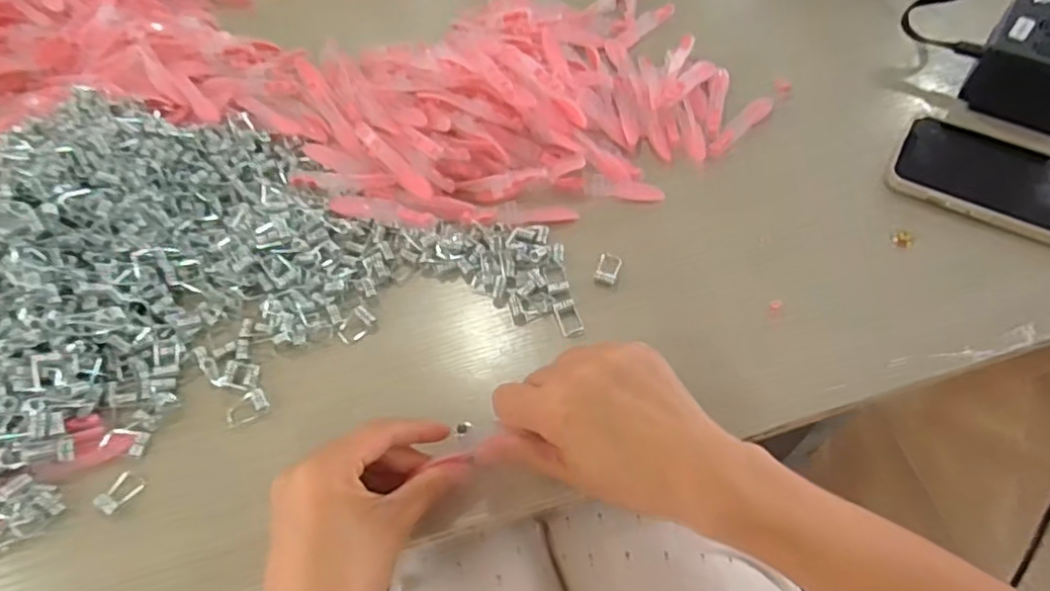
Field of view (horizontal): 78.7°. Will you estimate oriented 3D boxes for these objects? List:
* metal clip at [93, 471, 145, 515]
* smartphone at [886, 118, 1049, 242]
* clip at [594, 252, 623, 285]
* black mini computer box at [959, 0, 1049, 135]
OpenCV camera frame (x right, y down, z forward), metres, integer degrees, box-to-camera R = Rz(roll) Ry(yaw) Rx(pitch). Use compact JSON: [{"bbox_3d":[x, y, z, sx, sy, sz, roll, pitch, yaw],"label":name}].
[{"bbox_3d":[-0.223,0.109,0.352,0.013,0.012,0.021,28,63,19],"label":"metal clip"},{"bbox_3d":[0.317,-0.072,0.415,0.142,0.011,0.077,26,65,23],"label":"smartphone"},{"bbox_3d":[0.054,-0.017,0.410,0.014,0.005,0.021,15,59,12],"label":"clip"},{"bbox_3d":[0.364,-0.163,0.449,0.078,0.050,0.066,28,63,19],"label":"black mini computer box"}]

